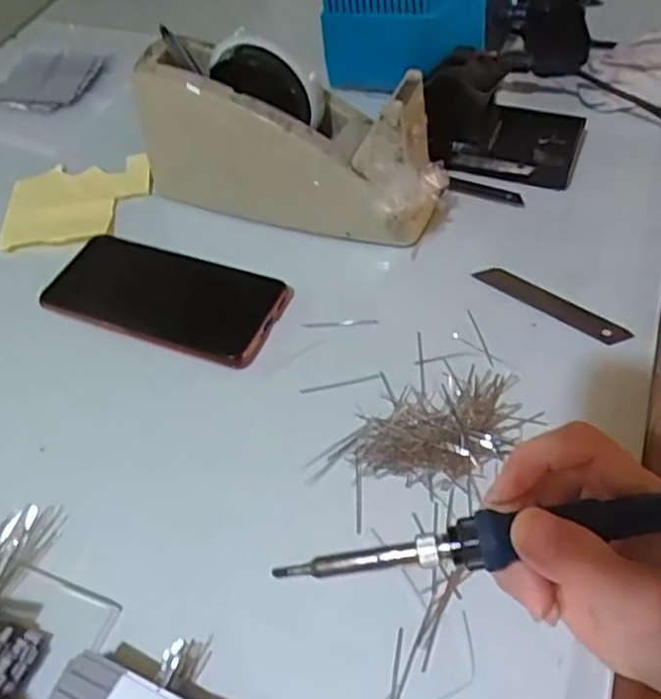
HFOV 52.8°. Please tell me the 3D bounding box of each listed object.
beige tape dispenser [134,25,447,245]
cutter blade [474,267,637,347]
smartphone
[{"bbox_3d":[-0.029,-0.149,0.477,0.221,0.104,0.072,18,55,18],"label":"beige tape dispenser"},{"bbox_3d":[0.141,-0.029,0.432,0.102,0.005,0.021,32,60,27],"label":"cutter blade"},{"bbox_3d":[-0.112,-0.039,0.457,0.160,0.007,0.075,17,55,17],"label":"smartphone"}]

